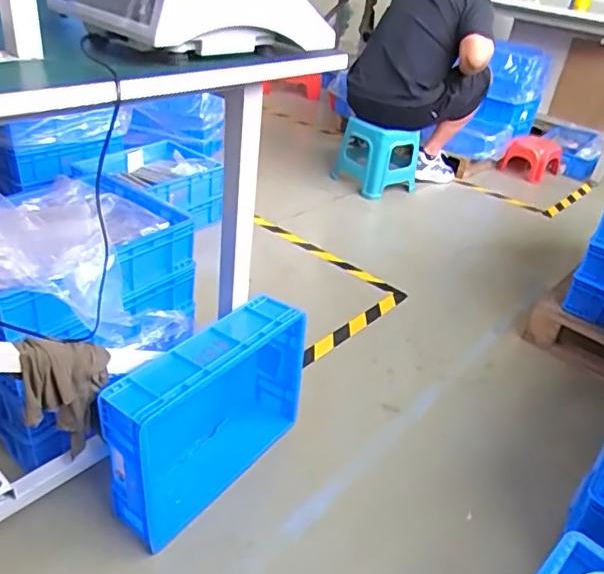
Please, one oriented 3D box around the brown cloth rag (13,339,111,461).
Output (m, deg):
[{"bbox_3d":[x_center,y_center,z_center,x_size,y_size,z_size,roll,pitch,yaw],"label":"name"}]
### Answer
[{"bbox_3d":[-0.355,0.169,0.855,0.131,0.225,0.041,-19,41,-35],"label":"brown cloth rag"}]

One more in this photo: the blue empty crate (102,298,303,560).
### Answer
[{"bbox_3d":[-0.165,0.227,1.039,0.134,0.307,0.413,25,36,24],"label":"blue empty crate"}]

